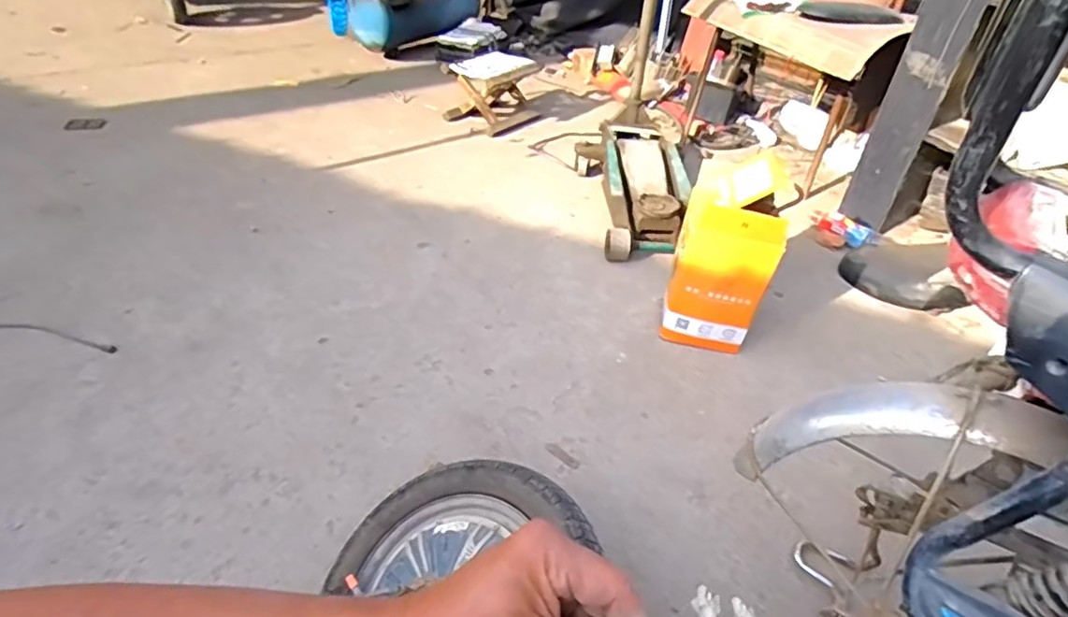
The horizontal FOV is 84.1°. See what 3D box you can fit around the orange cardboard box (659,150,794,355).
[{"bbox_3d":[0.377,-0.109,1.170,0.178,0.341,0.195,14,40,14],"label":"orange cardboard box"}]

